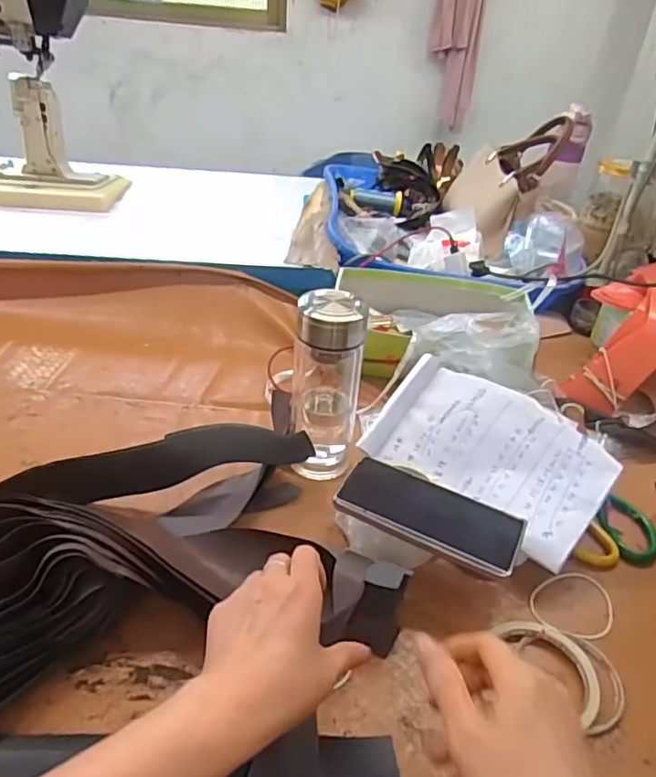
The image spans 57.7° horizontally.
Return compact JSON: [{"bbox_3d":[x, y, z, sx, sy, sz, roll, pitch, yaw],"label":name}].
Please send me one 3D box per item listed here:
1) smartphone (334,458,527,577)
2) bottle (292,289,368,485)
[{"bbox_3d":[0.091,0.110,0.533,0.162,0.011,0.081,20,37,21],"label":"smartphone"},{"bbox_3d":[-0.002,-0.001,0.618,0.069,0.198,0.063,4,35,-3],"label":"bottle"}]

